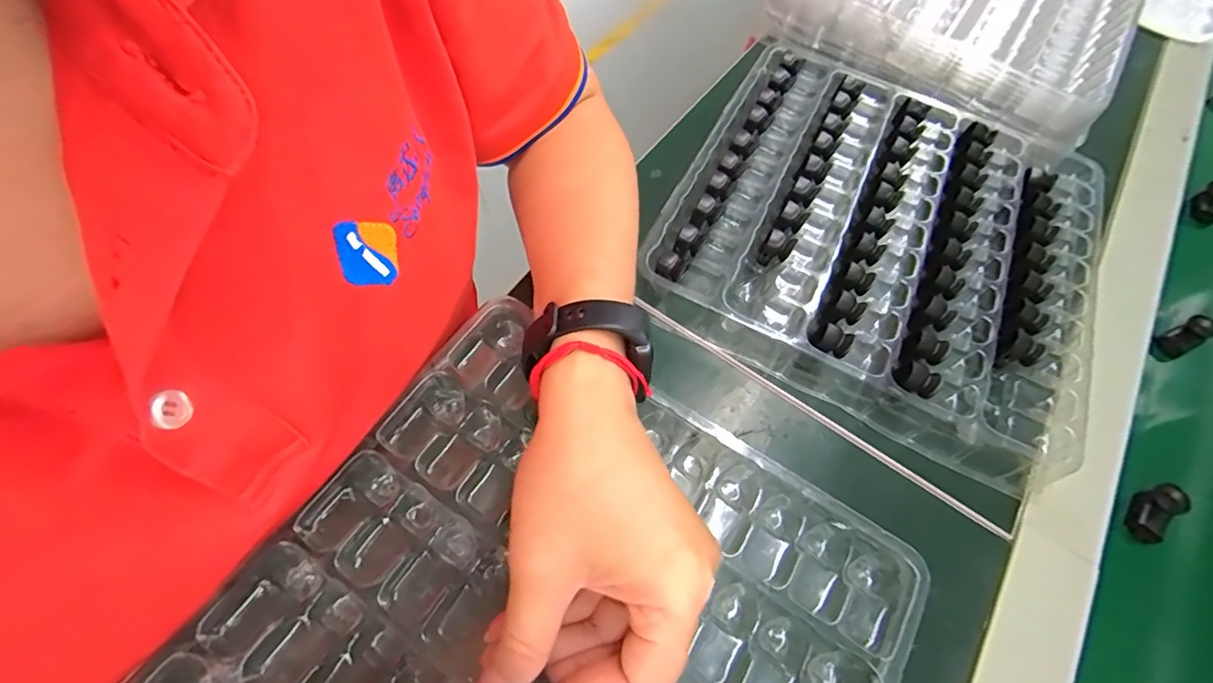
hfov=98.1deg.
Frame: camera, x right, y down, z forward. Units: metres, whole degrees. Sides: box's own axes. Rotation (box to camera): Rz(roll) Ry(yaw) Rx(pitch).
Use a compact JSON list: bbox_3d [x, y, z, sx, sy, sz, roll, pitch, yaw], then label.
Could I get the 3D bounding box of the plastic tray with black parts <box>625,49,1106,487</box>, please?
[{"bbox_3d":[0.177,-0.072,0.340,0.251,0.031,0.250,26,64,9],"label":"plastic tray with black parts"}]

